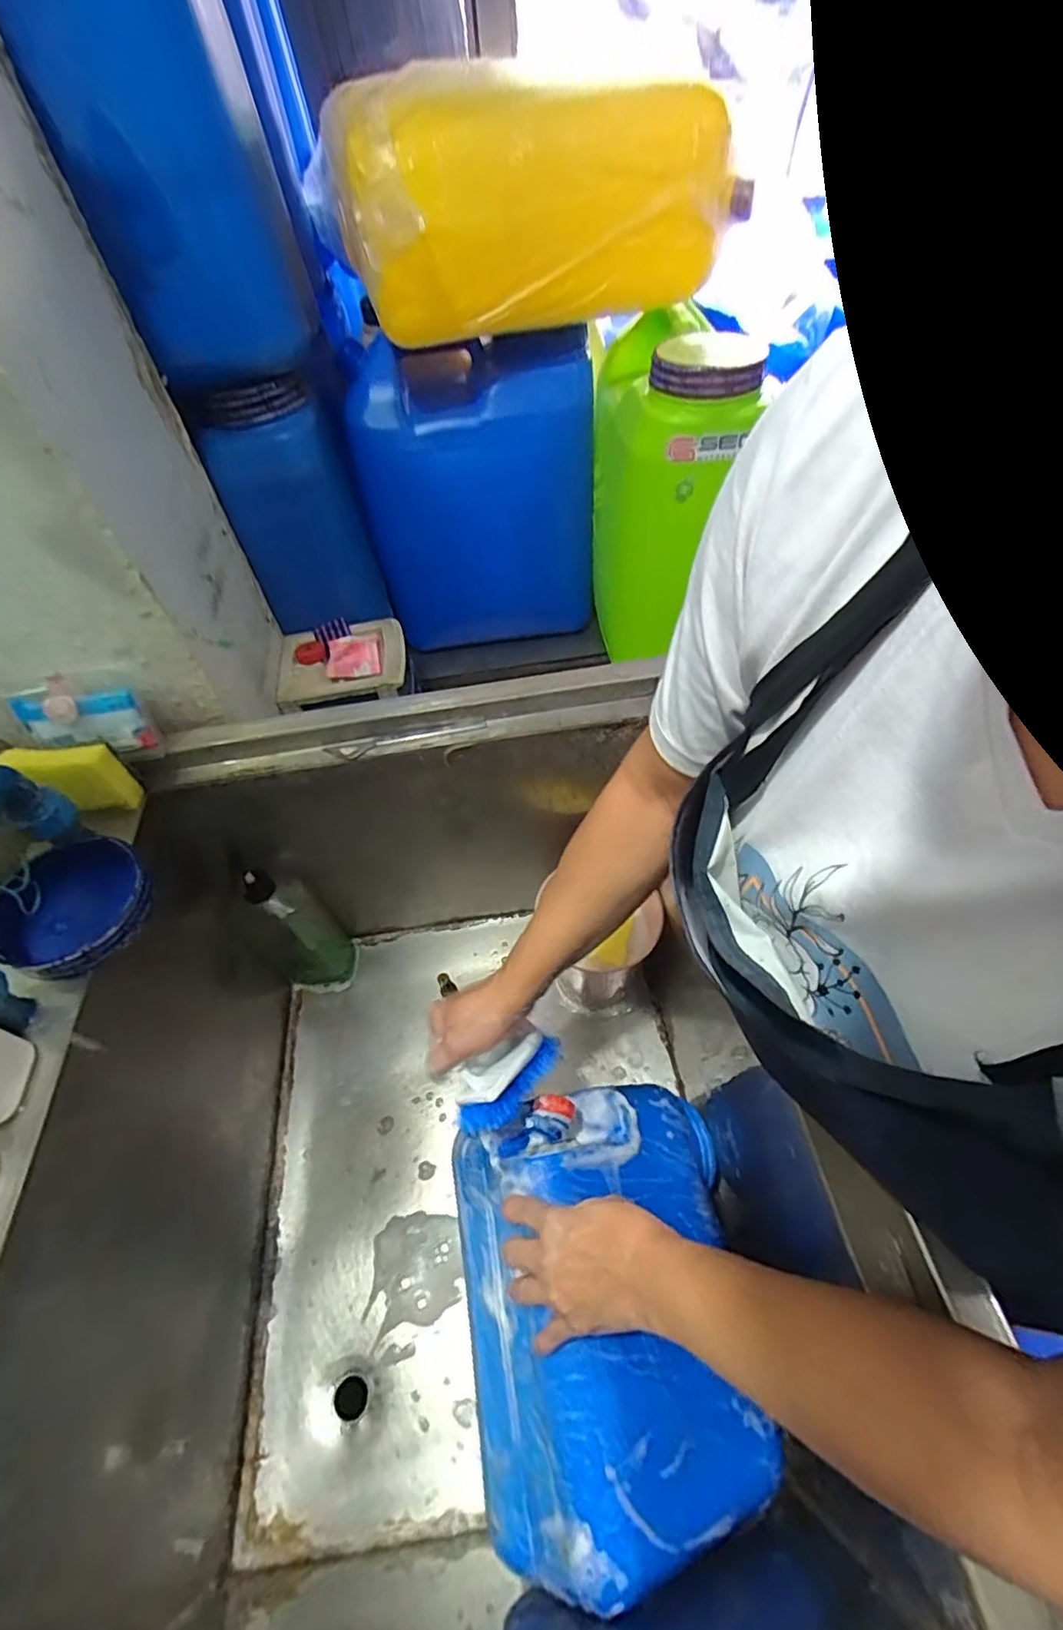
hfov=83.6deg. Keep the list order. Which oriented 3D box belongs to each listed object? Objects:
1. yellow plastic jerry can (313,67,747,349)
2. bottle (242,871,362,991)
[{"bbox_3d":[0.004,-0.607,0.589,0.401,0.183,0.149,-21,55,-11],"label":"yellow plastic jerry can"},{"bbox_3d":[-0.300,0.149,0.767,0.073,0.252,0.098,34,63,26],"label":"bottle"}]

